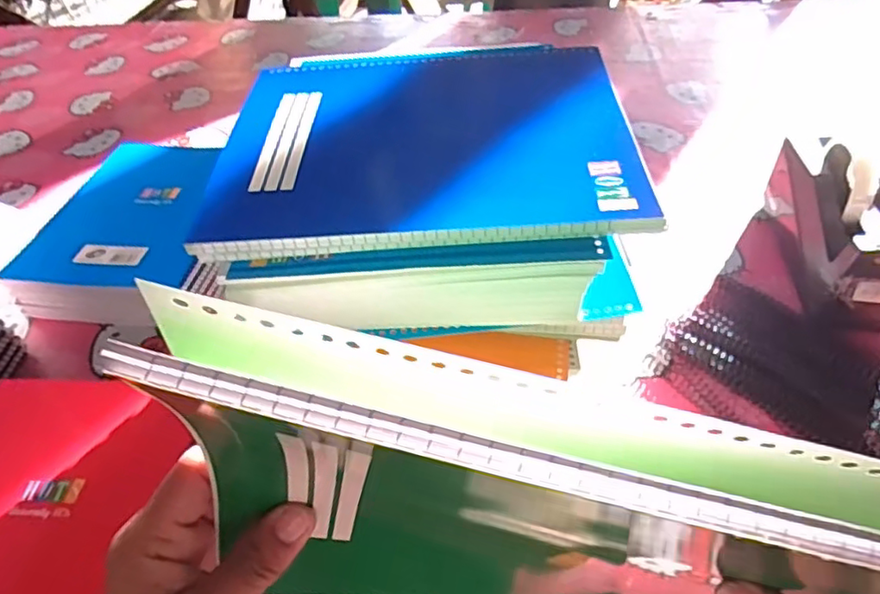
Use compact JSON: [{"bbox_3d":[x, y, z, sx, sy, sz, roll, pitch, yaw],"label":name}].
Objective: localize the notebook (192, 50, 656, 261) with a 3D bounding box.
[{"bbox_3d":[-0.008,-0.105,0.382,0.241,0.024,0.210,-1,44,2],"label":"notebook"}]

